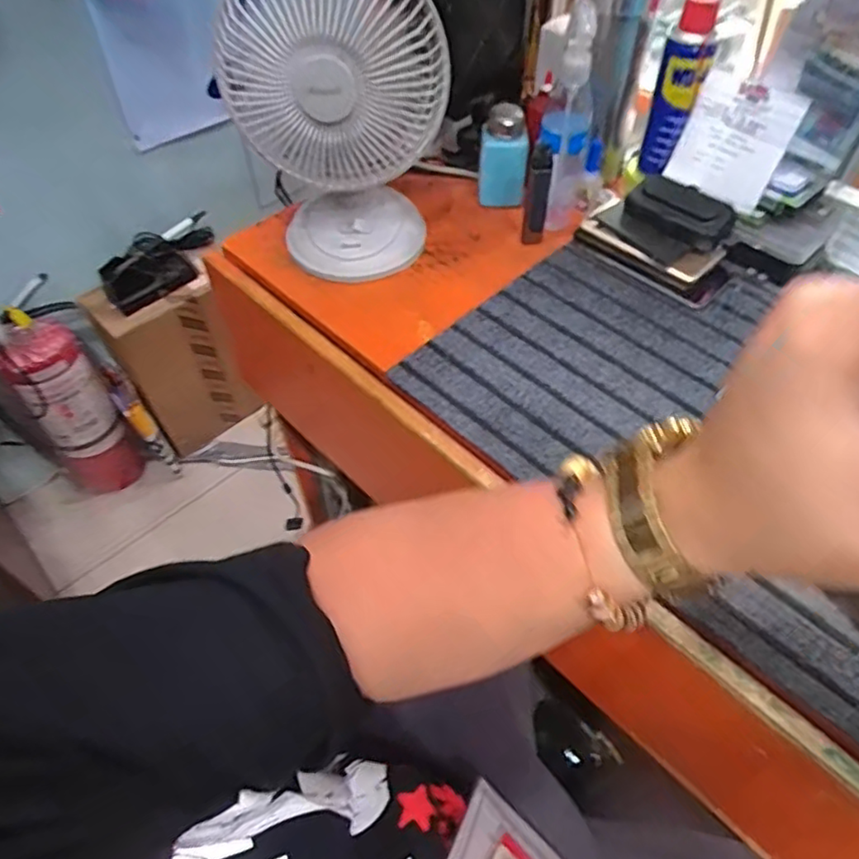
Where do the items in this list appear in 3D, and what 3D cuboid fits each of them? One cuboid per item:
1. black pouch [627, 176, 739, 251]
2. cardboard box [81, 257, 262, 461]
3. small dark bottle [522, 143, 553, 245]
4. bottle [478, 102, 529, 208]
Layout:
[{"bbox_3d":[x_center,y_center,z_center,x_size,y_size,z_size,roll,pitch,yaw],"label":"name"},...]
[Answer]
[{"bbox_3d":[0.248,-0.218,0.630,0.040,0.031,0.108,-35,59,-24],"label":"black pouch"},{"bbox_3d":[-0.548,-0.153,1.399,0.228,0.360,0.189,-29,57,-20],"label":"cardboard box"},{"bbox_3d":[0.114,-0.249,0.665,0.024,0.097,0.018,15,54,13],"label":"small dark bottle"},{"bbox_3d":[0.083,-0.304,0.711,0.052,0.103,0.039,7,52,7],"label":"bottle"}]

